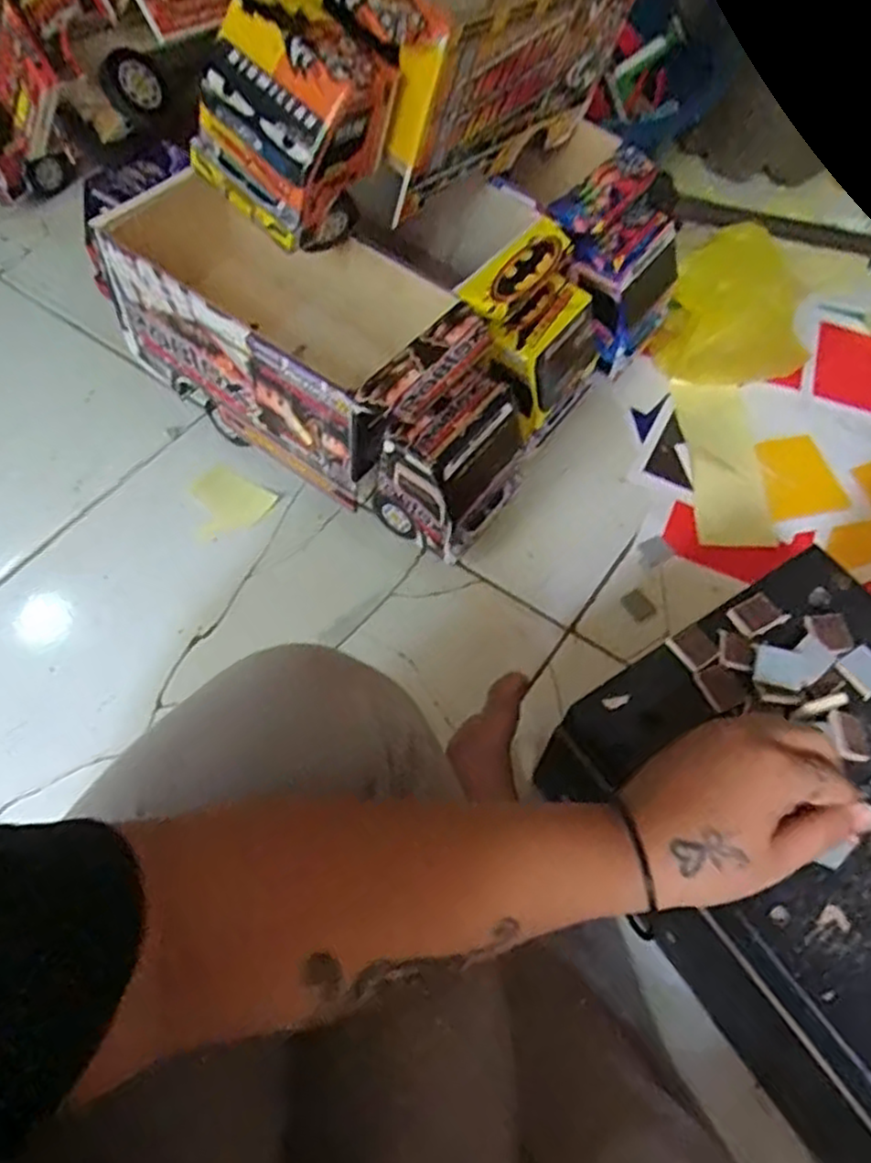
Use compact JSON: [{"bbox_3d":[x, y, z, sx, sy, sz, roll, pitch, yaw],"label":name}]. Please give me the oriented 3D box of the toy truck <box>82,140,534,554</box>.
[{"bbox_3d":[-0.079,-0.178,0.598,0.332,0.183,0.167,32,64,17],"label":"toy truck"}]

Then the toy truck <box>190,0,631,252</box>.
[{"bbox_3d":[0.001,-0.386,0.521,0.148,0.158,0.363,38,65,19],"label":"toy truck"}]

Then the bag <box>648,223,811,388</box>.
[{"bbox_3d":[0.279,-0.247,0.683,0.097,0.121,0.112,-30,65,-18],"label":"bag"}]

